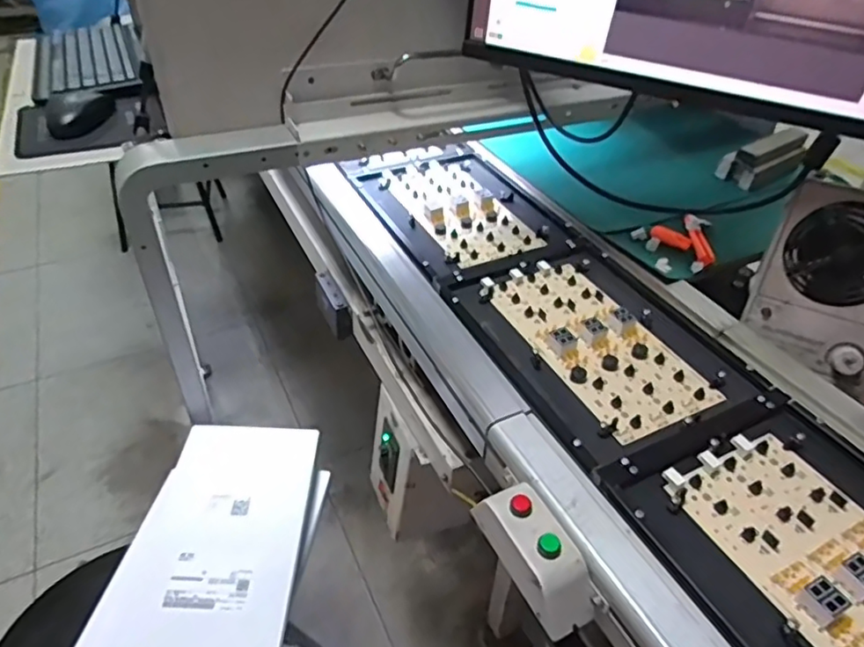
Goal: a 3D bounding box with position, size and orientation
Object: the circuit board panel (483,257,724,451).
[{"bbox_3d":[0.177,0.012,0.644,0.131,0.019,0.260,-17,44,-18],"label":"circuit board panel"}]

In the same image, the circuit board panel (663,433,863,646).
[{"bbox_3d":[0.314,0.189,0.433,0.127,0.020,0.257,-19,45,-19],"label":"circuit board panel"}]

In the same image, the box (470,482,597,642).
[{"bbox_3d":[0.082,0.183,0.468,0.044,0.054,0.109,-20,45,-21],"label":"box"}]

